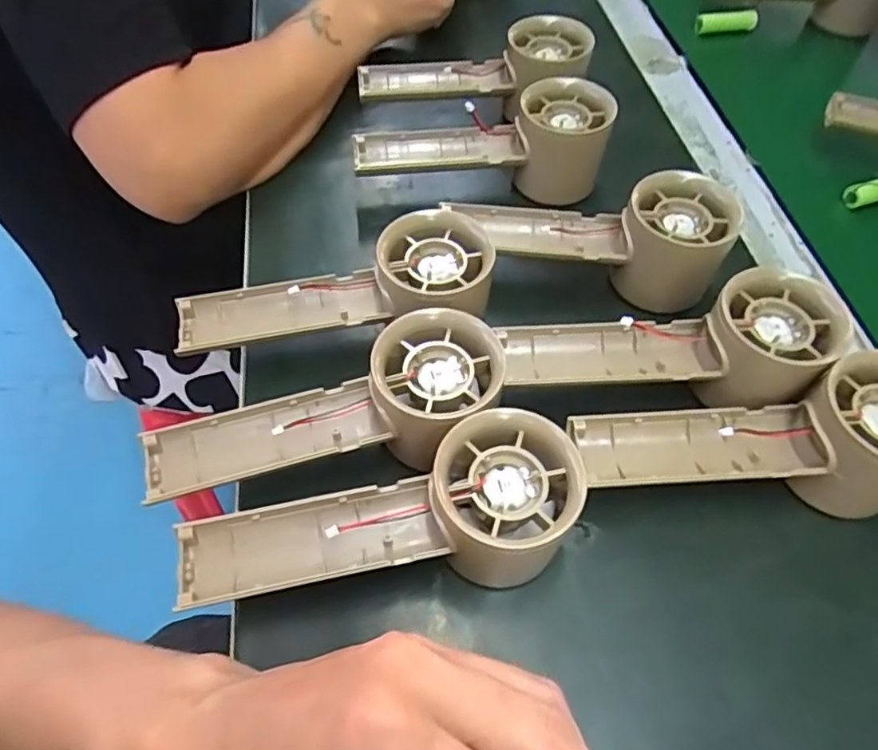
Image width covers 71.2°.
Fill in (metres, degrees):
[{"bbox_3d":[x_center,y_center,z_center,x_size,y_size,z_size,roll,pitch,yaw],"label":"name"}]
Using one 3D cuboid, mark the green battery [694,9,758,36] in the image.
[{"bbox_3d":[0.244,-0.301,0.523,0.051,0.015,0.015,-8,57,-6],"label":"green battery"}]

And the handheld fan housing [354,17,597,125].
[{"bbox_3d":[0.022,-0.206,0.422,0.157,0.059,0.051,2,56,-1],"label":"handheld fan housing"}]

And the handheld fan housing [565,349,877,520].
[{"bbox_3d":[0.139,0.033,0.265,0.155,0.059,0.055,-7,56,-6],"label":"handheld fan housing"}]

